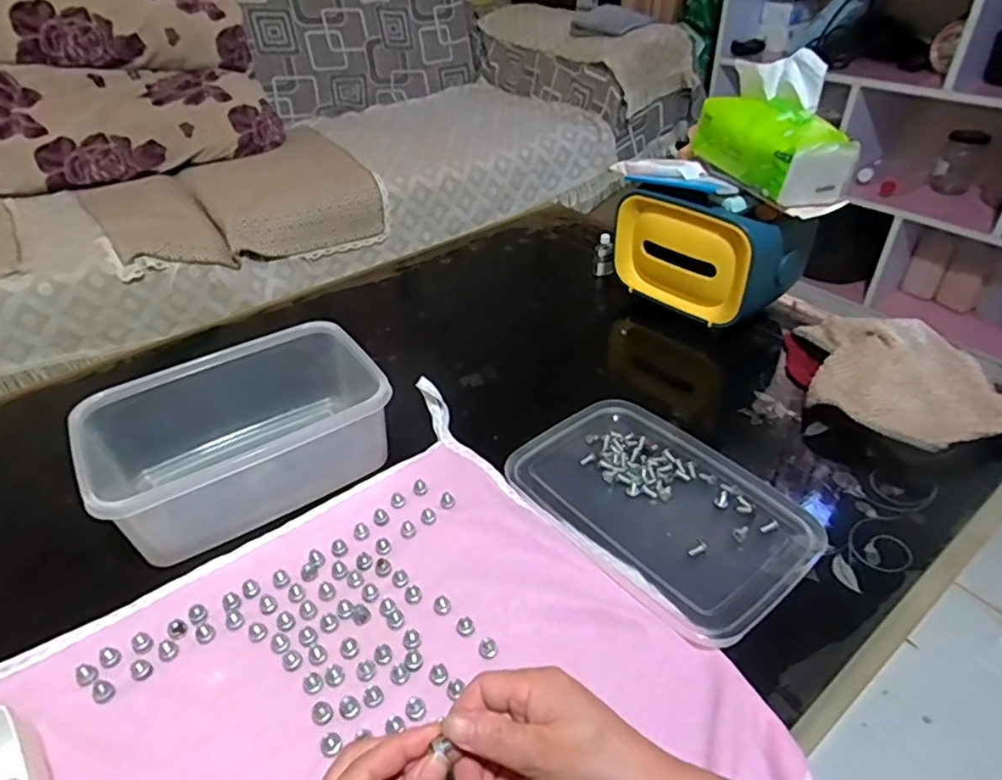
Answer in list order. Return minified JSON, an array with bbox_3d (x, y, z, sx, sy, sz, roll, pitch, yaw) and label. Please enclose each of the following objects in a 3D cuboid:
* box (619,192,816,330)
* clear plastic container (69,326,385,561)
[{"bbox_3d":[0.229,-0.158,0.697,0.206,0.127,0.086,28,48,33],"label":"box"},{"bbox_3d":[-0.227,0.034,0.541,0.234,0.082,0.147,-23,43,-23],"label":"clear plastic container"}]

